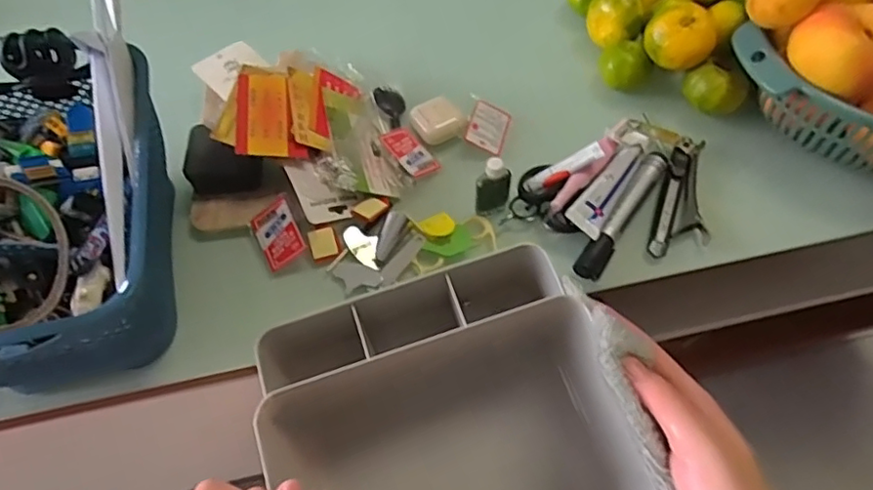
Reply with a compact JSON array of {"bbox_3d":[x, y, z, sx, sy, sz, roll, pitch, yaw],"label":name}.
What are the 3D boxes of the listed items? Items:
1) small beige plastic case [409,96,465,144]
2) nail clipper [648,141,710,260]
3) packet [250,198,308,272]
[{"bbox_3d":[0.000,-0.111,0.516,0.042,0.016,0.040,-21,59,-11],"label":"small beige plastic case"},{"bbox_3d":[0.201,-0.039,0.470,0.041,0.014,0.116,15,59,12],"label":"nail clipper"},{"bbox_3d":[-0.124,-0.008,0.455,0.036,0.004,0.048,-34,72,12],"label":"packet"}]

